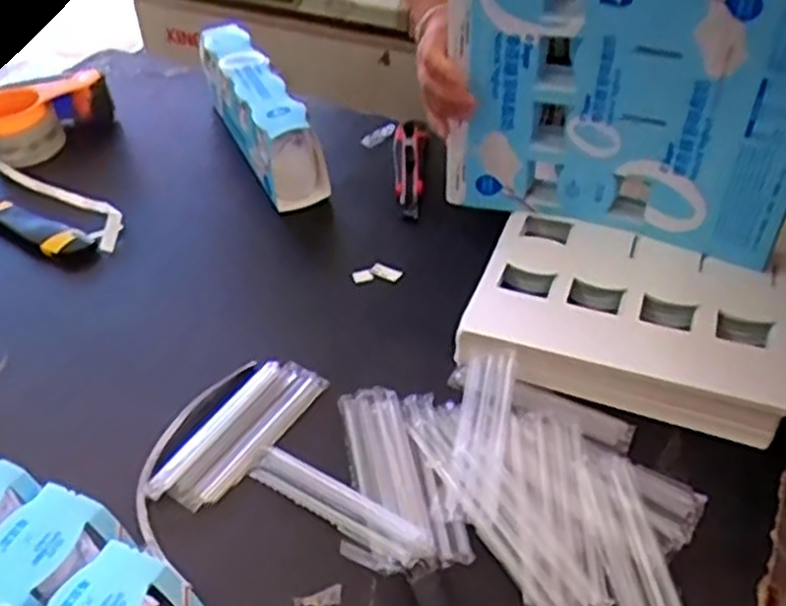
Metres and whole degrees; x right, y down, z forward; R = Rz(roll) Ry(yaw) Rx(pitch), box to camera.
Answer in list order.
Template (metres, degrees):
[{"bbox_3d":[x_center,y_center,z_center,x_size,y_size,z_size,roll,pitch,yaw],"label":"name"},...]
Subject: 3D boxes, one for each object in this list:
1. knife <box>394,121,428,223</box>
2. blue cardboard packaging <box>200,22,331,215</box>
[{"bbox_3d":[0.020,-0.157,0.900,0.039,0.024,0.172,0,44,1],"label":"knife"},{"bbox_3d":[-0.153,-0.219,0.918,0.069,0.113,0.252,-18,47,-17],"label":"blue cardboard packaging"}]

